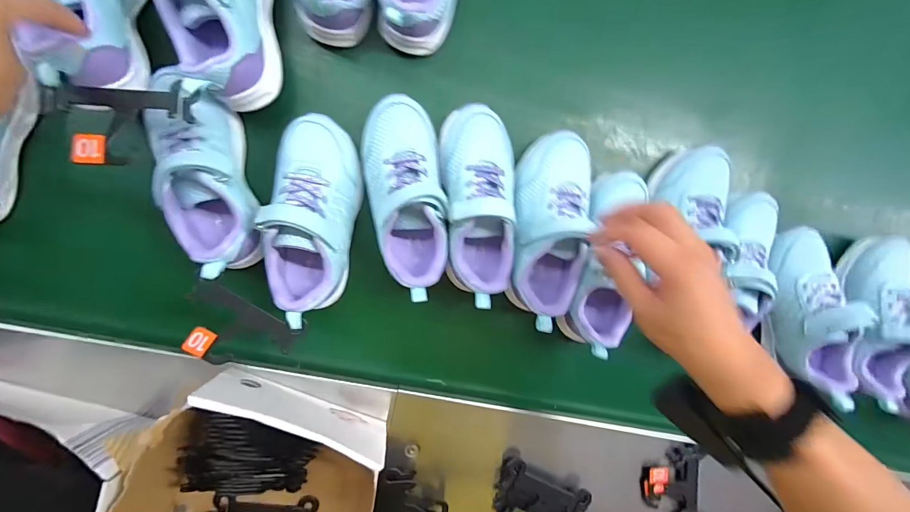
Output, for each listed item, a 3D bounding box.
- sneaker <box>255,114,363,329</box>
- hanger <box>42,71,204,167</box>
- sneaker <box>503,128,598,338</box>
[{"bbox_3d":[-0.137,-0.035,0.375,0.076,0.075,0.193,6,95,-7],"label":"sneaker"},{"bbox_3d":[-0.254,-0.102,0.296,0.097,0.031,0.066,-2,96,-6],"label":"hanger"},{"bbox_3d":[0.098,-0.028,0.394,0.075,0.068,0.192,8,94,-7],"label":"sneaker"}]

